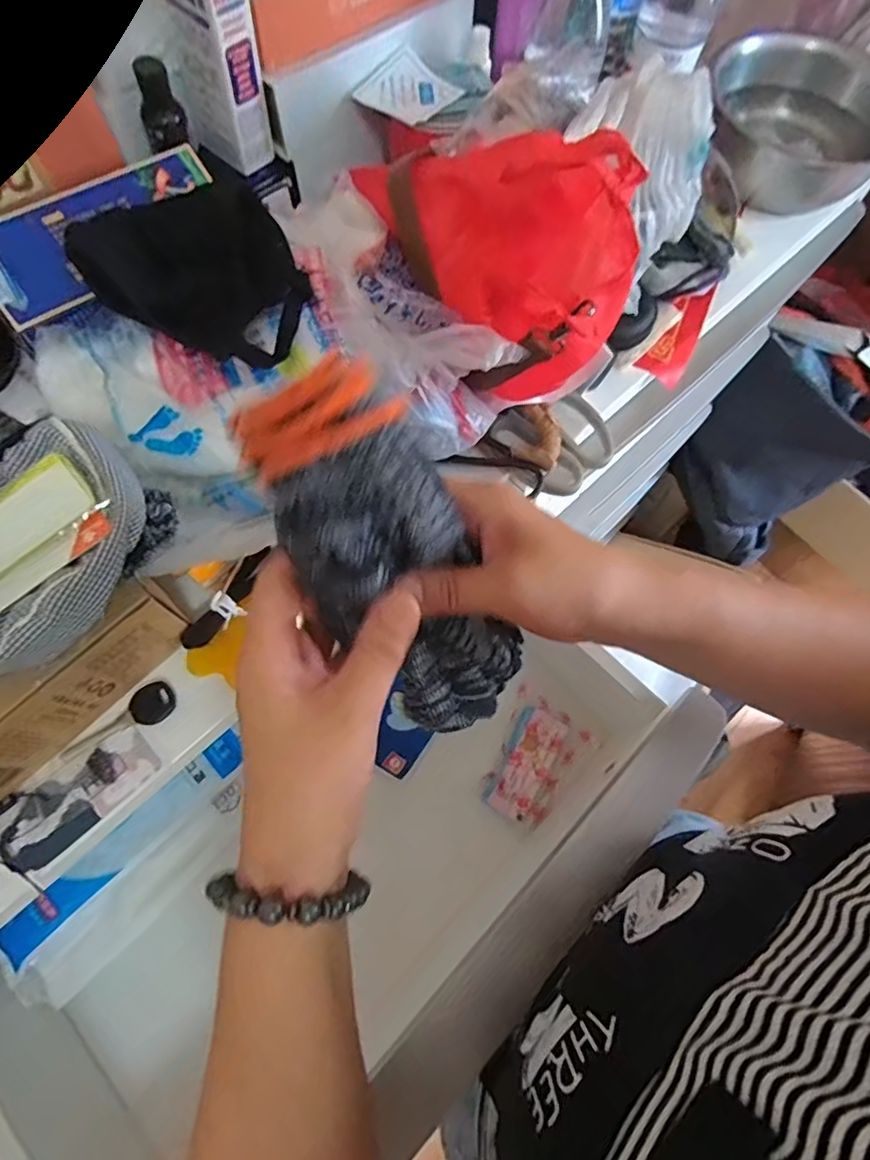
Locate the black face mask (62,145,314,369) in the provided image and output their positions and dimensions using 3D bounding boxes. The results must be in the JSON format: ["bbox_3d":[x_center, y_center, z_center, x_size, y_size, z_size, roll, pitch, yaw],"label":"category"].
[{"bbox_3d":[-0.135,-0.188,0.325,0.116,0.035,0.144,-41,75,-16],"label":"black face mask"}]

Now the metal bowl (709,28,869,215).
[{"bbox_3d":[0.361,-0.467,0.571,0.174,0.074,0.191,1,69,-1],"label":"metal bowl"}]

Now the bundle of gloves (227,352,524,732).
[{"bbox_3d":[-0.013,-0.001,0.238,0.069,0.175,0.033,-39,36,-15],"label":"bundle of gloves"}]

